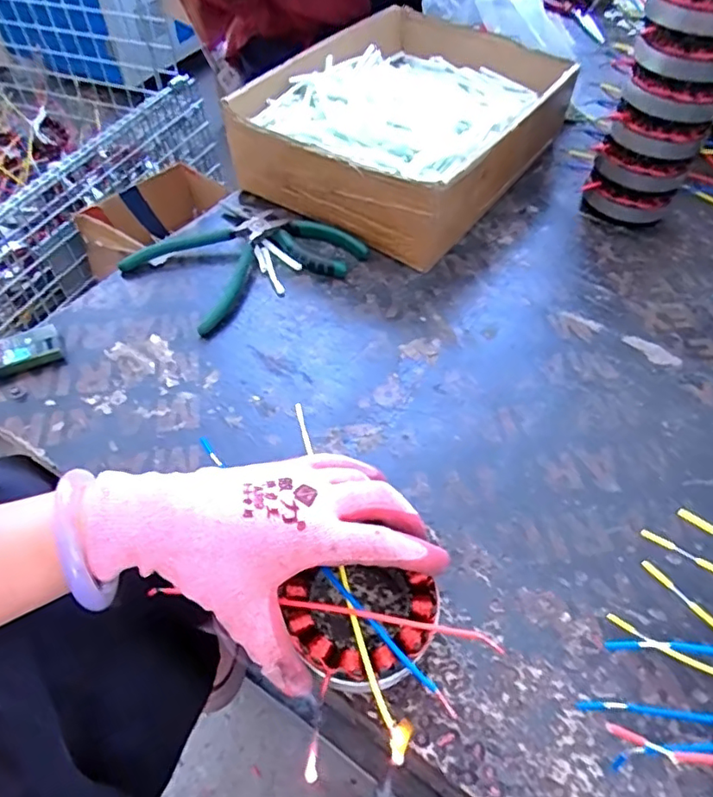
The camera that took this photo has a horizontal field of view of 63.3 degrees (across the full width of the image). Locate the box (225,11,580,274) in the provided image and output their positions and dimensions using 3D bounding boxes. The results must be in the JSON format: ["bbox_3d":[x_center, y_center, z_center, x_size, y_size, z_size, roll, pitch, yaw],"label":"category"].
[{"bbox_3d":[0.068,-0.303,0.626,0.240,0.100,0.359,29,56,21],"label":"box"}]

